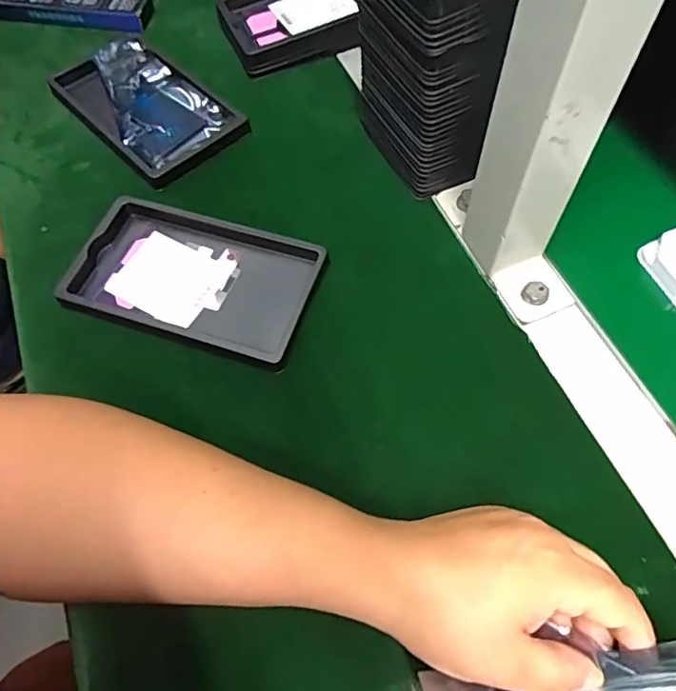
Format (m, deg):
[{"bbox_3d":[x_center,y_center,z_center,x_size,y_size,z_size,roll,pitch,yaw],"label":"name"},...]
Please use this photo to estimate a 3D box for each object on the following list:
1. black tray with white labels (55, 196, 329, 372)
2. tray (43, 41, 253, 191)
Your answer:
[{"bbox_3d":[-0.093,-0.045,0.361,0.160,0.022,0.095,17,64,11],"label":"black tray with white labels"},{"bbox_3d":[-0.153,-0.191,0.432,0.090,0.018,0.153,-40,68,-17],"label":"tray"}]

